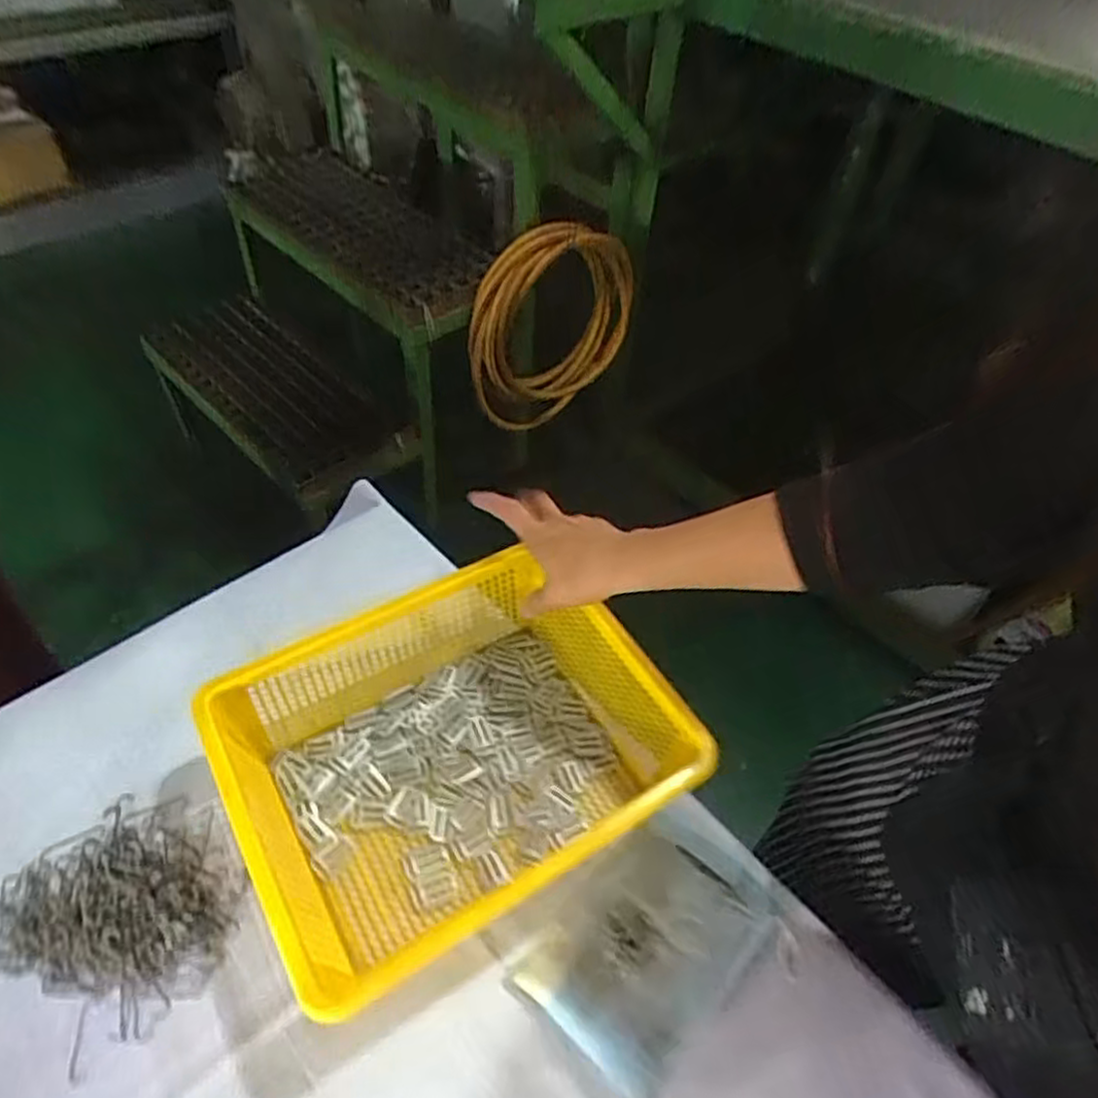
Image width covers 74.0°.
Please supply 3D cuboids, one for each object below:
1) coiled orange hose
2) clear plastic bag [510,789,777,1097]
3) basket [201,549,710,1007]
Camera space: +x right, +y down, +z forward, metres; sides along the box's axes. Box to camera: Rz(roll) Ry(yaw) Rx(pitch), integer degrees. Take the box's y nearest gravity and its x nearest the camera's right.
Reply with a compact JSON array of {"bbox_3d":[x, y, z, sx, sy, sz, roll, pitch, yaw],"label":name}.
[{"bbox_3d":[0.011,-0.421,1.402,0.392,0.383,0.068,-31,59,-27],"label":"coiled orange hose"},{"bbox_3d":[0.072,0.258,0.512,0.128,0.031,0.181,38,58,24],"label":"clear plastic bag"},{"bbox_3d":[-0.070,0.151,0.558,0.300,0.111,0.251,-25,57,-22],"label":"basket"}]

